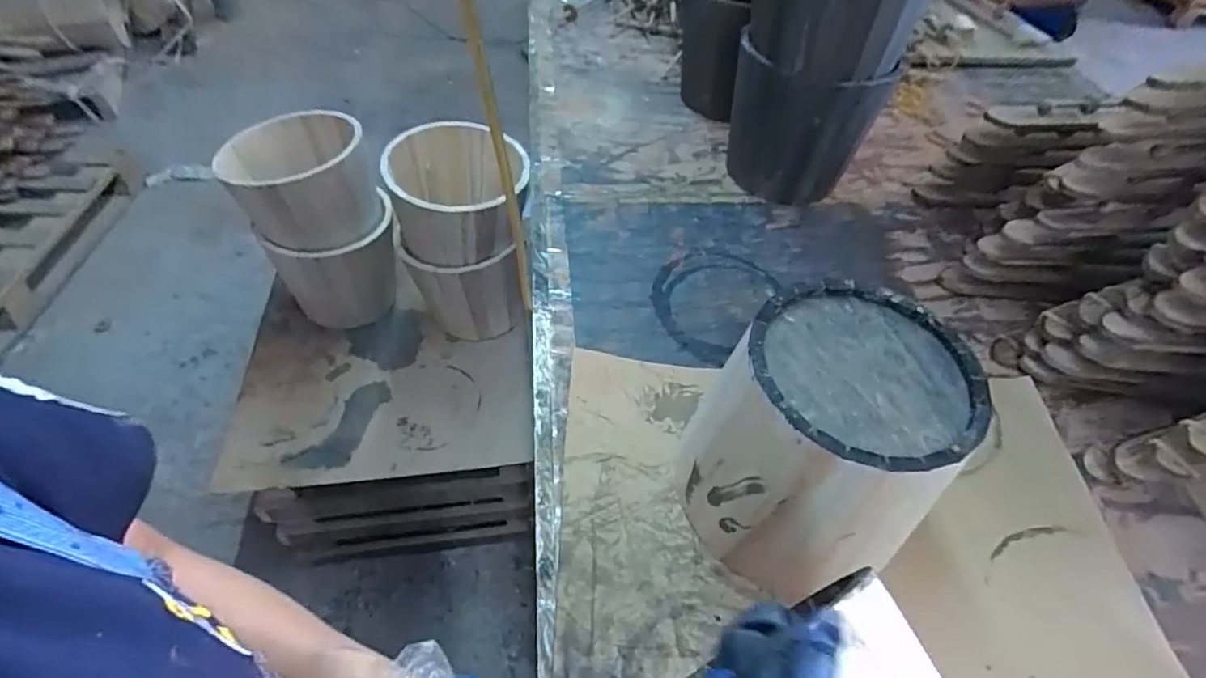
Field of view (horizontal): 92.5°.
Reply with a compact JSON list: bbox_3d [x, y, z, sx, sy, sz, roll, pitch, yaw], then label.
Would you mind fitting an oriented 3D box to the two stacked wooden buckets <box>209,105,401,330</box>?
[{"bbox_3d":[-0.492,-0.196,1.035,0.213,0.328,0.212,-11,51,-12],"label":"two stacked wooden buckets"}]

